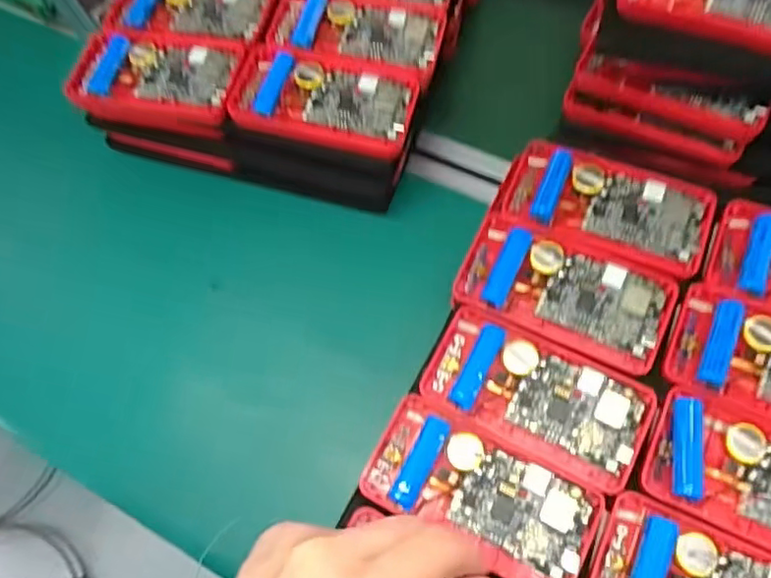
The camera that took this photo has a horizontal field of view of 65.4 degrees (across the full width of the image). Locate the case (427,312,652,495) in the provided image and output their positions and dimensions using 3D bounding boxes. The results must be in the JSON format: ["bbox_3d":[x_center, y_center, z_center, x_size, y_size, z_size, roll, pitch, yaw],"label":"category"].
[{"bbox_3d":[0.086,0.059,0.342,0.121,0.015,0.063,25,71,17],"label":"case"}]

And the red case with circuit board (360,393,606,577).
[{"bbox_3d":[0.052,0.112,0.332,0.122,0.025,0.062,26,71,17],"label":"red case with circuit board"}]

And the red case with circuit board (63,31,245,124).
[{"bbox_3d":[-0.162,-0.147,0.422,0.120,0.015,0.065,8,67,10],"label":"red case with circuit board"}]

